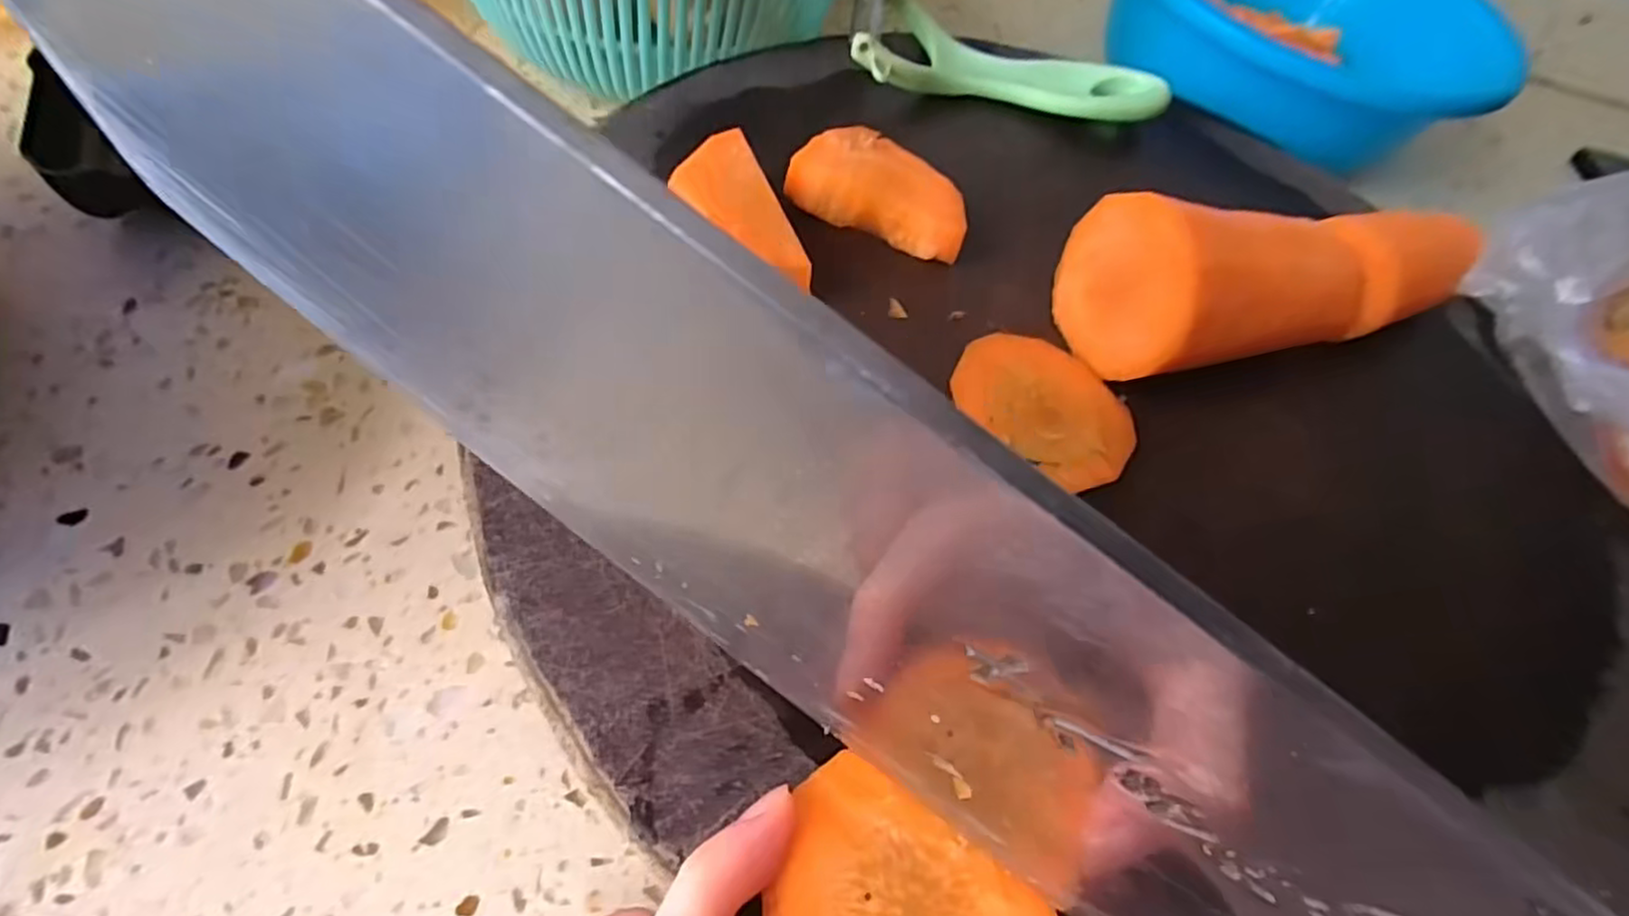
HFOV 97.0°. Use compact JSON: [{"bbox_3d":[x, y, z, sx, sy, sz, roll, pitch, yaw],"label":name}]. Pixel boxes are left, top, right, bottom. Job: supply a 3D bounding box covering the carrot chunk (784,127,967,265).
[{"bbox_3d":[0.021,-0.082,0.221,0.053,0.024,0.026,19,56,0],"label":"carrot chunk"}]

